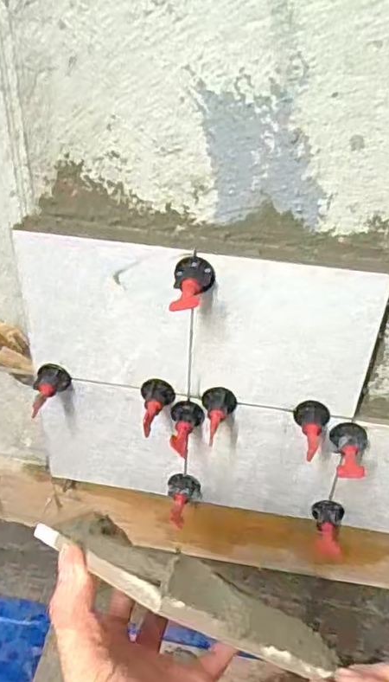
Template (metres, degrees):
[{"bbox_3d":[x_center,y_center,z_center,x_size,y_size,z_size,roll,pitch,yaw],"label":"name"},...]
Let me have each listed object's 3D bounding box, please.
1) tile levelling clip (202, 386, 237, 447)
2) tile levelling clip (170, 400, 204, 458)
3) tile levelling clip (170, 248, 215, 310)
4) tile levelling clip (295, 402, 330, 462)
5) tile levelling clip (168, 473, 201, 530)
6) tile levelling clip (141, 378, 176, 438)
[{"bbox_3d":[0.021,0.065,0.506,0.030,0.027,0.043,7,38,4],"label":"tile levelling clip"},{"bbox_3d":[-0.008,0.082,0.521,0.030,0.026,0.054,4,37,0],"label":"tile levelling clip"},{"bbox_3d":[-0.003,-0.040,0.429,0.030,0.027,0.048,9,52,7],"label":"tile levelling clip"},{"bbox_3d":[0.101,0.074,0.496,0.030,0.027,0.051,13,39,12],"label":"tile levelling clip"},{"bbox_3d":[-0.011,0.163,0.582,0.033,0.030,0.045,4,37,0],"label":"tile levelling clip"},{"bbox_3d":[-0.032,0.058,0.510,0.030,0.025,0.048,1,38,-4],"label":"tile levelling clip"}]

